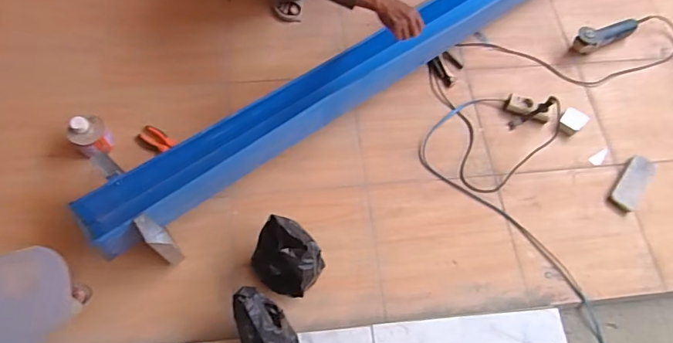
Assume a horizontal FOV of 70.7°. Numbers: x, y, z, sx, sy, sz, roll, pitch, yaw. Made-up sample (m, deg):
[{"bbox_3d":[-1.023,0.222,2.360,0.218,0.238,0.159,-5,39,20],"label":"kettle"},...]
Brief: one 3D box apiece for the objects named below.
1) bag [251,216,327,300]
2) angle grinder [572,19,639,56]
[{"bbox_3d":[-0.125,0.226,1.230,0.180,0.172,0.159,32,67,13],"label":"bag"},{"bbox_3d":[0.928,-0.474,1.630,0.263,0.070,0.072,-22,70,-10],"label":"angle grinder"}]

